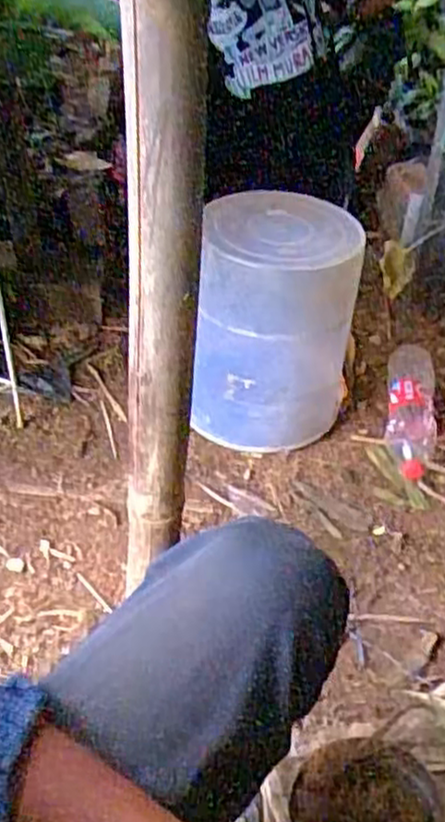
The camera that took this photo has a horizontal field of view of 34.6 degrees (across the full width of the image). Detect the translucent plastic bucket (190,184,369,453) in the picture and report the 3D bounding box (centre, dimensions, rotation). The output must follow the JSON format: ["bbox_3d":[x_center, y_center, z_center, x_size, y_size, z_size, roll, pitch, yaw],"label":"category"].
[{"bbox_3d":[0.080,-0.144,1.198,0.247,0.363,0.234,1,43,-1],"label":"translucent plastic bucket"}]

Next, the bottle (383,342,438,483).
[{"bbox_3d":[0.336,0.001,1.271,0.090,0.073,0.299,9,43,7],"label":"bottle"}]

